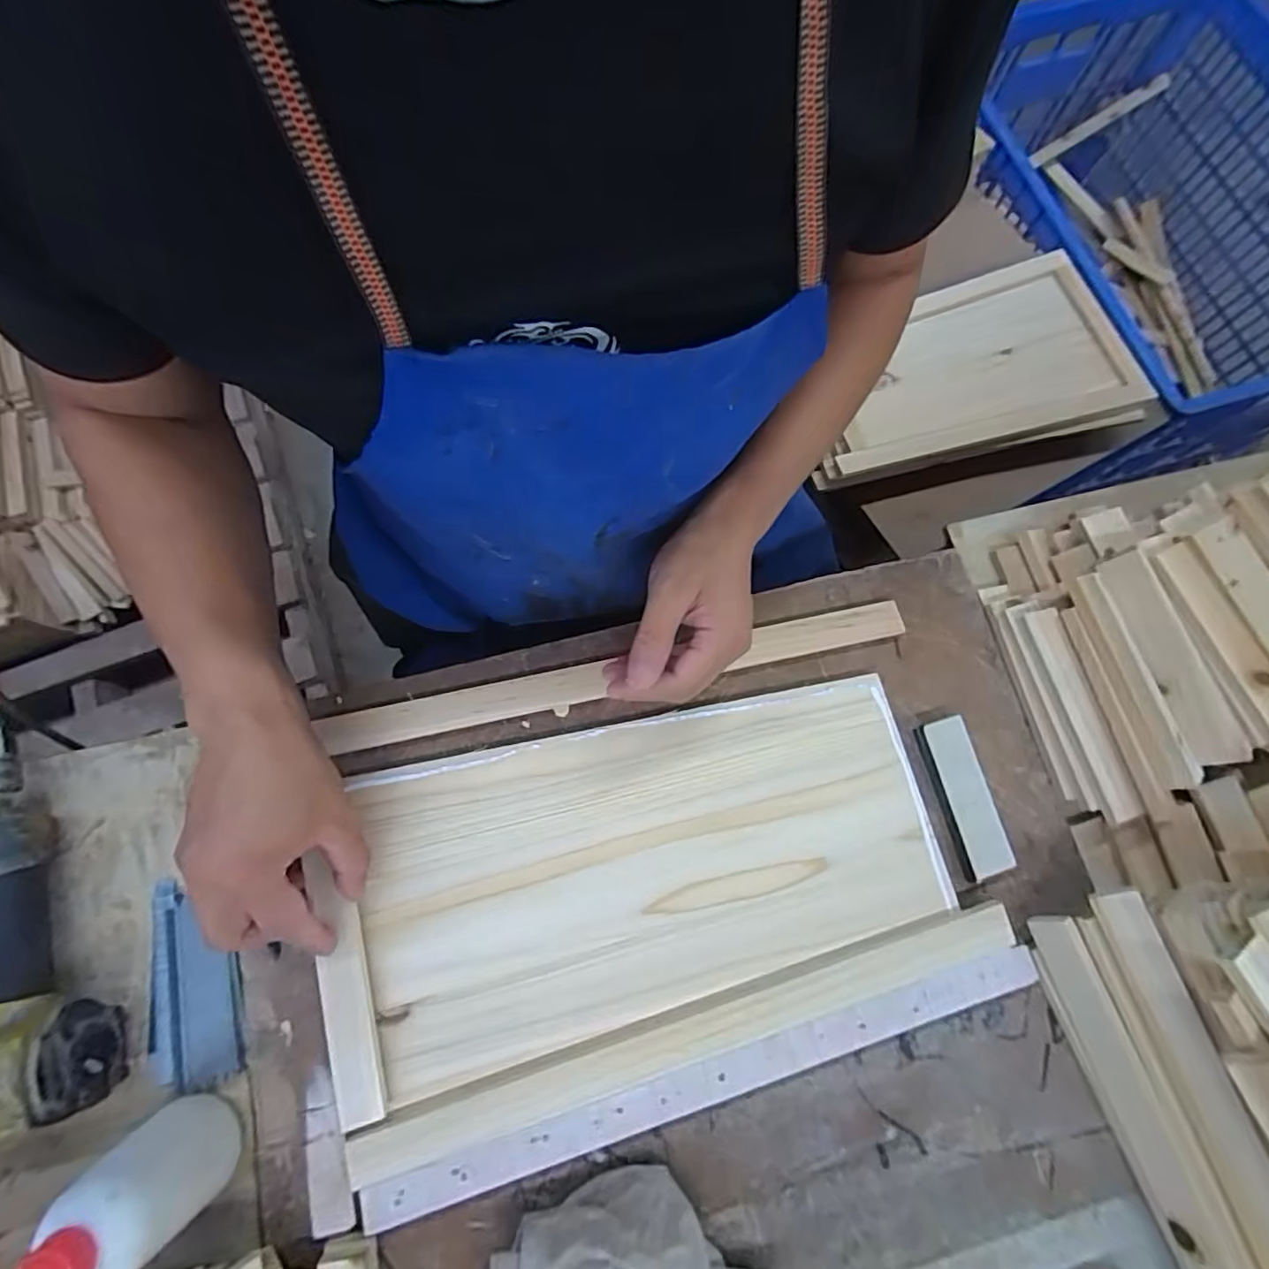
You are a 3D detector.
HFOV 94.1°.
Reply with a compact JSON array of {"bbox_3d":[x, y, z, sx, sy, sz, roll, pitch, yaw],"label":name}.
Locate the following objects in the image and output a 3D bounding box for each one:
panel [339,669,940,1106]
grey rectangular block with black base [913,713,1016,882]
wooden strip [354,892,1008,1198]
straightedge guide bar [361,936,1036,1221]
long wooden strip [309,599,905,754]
[{"bbox_3d":[0.013,0.159,0.416,0.391,0.007,0.195,-11,76,-5],"label":"panel"},{"bbox_3d":[0.241,0.117,0.433,0.037,0.010,0.110,-12,76,-5],"label":"grey rectangular block with black base"},{"bbox_3d":[0.040,0.263,0.388,0.446,0.009,0.027,-16,76,-6],"label":"wooden strip"},{"bbox_3d":[0.051,0.287,0.382,0.449,0.008,0.024,-16,76,-6],"label":"straightedge guide bar"},{"bbox_3d":[-0.011,0.029,0.453,0.441,0.015,0.031,-12,76,-5],"label":"long wooden strip"}]

